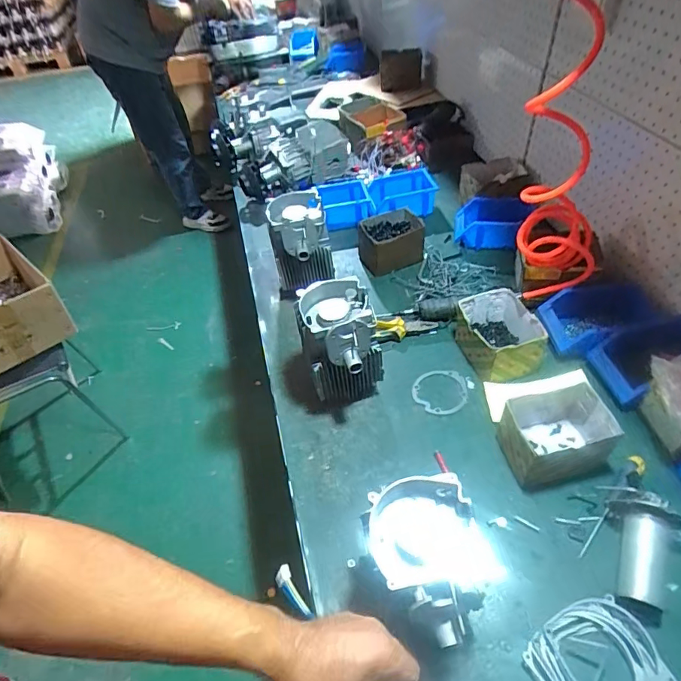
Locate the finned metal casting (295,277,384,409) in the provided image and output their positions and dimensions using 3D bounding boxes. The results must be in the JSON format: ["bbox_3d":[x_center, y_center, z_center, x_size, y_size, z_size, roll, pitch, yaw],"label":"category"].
[{"bbox_3d":[0.003,0.021,0.842,0.124,0.213,0.165,-11,48,-4],"label":"finned metal casting"}]

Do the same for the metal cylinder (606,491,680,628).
[{"bbox_3d":[0.408,0.284,0.627,0.085,0.083,0.166,9,62,14],"label":"metal cylinder"}]

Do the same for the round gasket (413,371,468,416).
[{"bbox_3d":[0.185,0.094,0.891,0.097,0.007,0.108,4,49,10],"label":"round gasket"}]

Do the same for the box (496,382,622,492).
[{"bbox_3d":[0.348,0.150,0.755,0.172,0.092,0.132,-11,48,-3],"label":"box"}]

